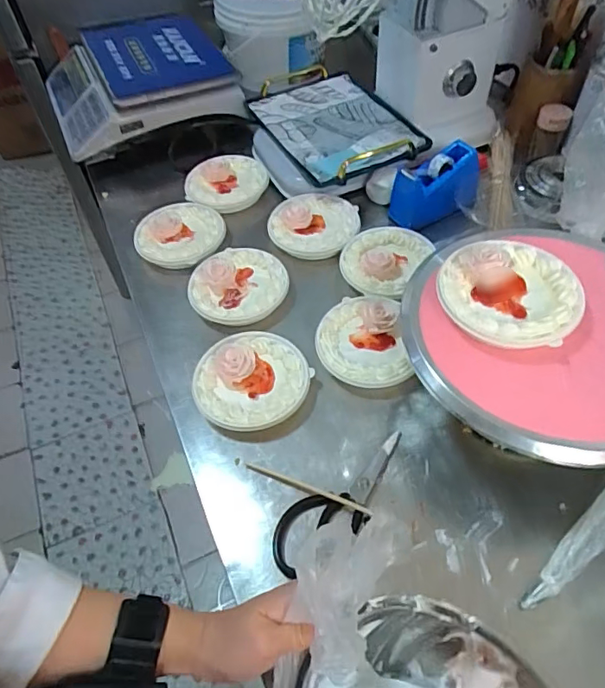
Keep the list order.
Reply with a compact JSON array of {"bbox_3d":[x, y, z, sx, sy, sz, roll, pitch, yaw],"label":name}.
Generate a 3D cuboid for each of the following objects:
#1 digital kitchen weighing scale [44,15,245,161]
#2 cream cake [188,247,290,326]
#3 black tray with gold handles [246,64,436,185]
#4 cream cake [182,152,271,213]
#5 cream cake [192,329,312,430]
[{"bbox_3d":[-0.320,-0.509,0.982,0.320,0.081,0.314,-22,55,-13],"label":"digital kitchen weighing scale"},{"bbox_3d":[-0.090,-0.085,0.718,0.137,0.039,0.134,-11,53,-5],"label":"cream cake"},{"bbox_3d":[0.055,-0.381,0.904,0.221,0.056,0.306,-25,56,-15],"label":"black tray with gold handles"},{"bbox_3d":[-0.129,-0.274,0.875,0.138,0.036,0.130,-2,53,2],"label":"cream cake"},{"bbox_3d":[-0.060,0.043,0.621,0.139,0.045,0.128,-2,53,2],"label":"cream cake"}]

